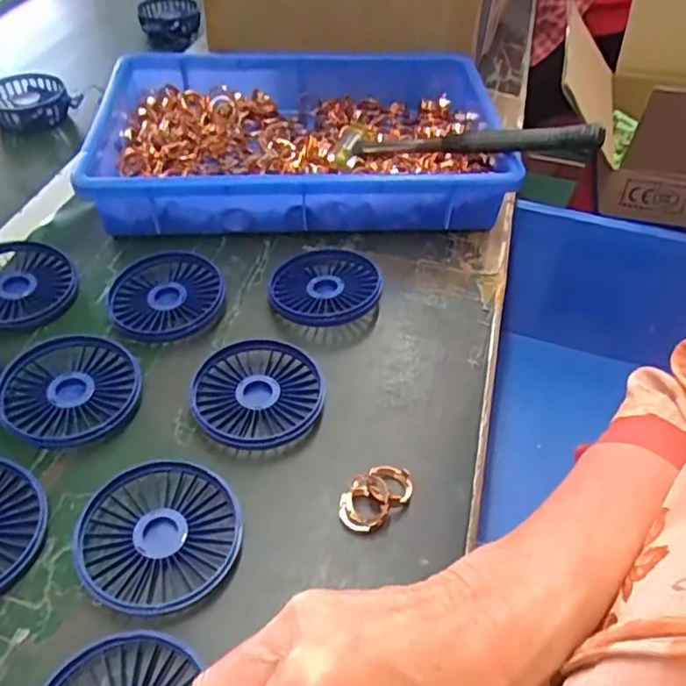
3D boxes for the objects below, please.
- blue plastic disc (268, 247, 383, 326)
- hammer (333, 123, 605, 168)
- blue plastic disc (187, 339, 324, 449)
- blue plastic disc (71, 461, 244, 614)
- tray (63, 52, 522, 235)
[{"bbox_3d":[-0.017,-0.045,0.495,0.084,0.017,0.085,2,48,-2],"label":"blue plastic disc"},{"bbox_3d":[0.101,-0.173,0.550,0.231,0.026,0.058,6,45,25],"label":"hammer"},{"bbox_3d":[-0.057,0.035,0.423,0.086,0.015,0.084,2,48,-2],"label":"blue plastic disc"},{"bbox_3d":[-0.102,0.107,0.350,0.087,0.012,0.083,2,48,-2],"label":"blue plastic disc"},{"bbox_3d":[-0.043,-0.206,0.606,0.363,0.064,0.264,-1,48,-5],"label":"tray"}]

